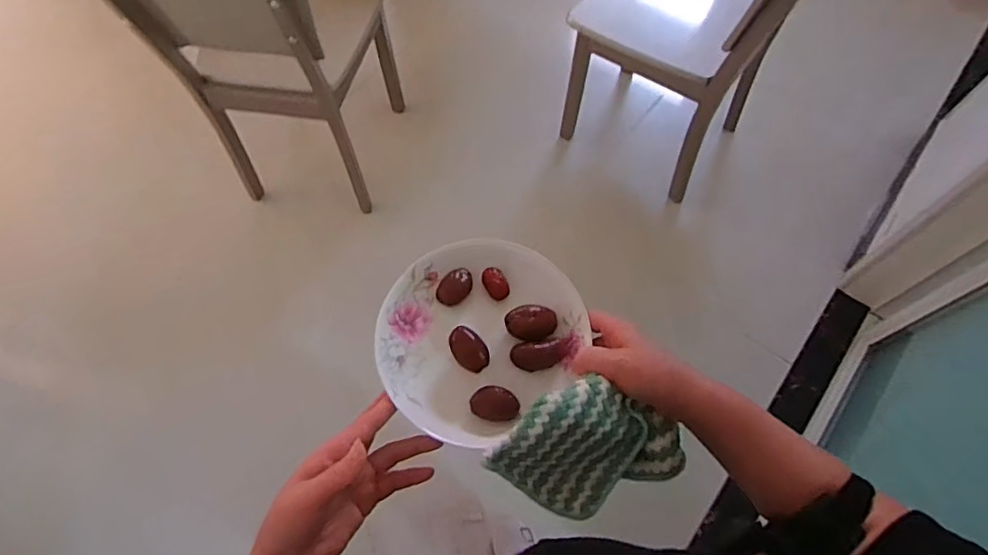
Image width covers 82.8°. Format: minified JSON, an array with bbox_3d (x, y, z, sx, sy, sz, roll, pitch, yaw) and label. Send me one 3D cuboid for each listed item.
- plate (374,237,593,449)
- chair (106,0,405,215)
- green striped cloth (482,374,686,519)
[{"bbox_3d":[-0.014,0.046,0.475,0.167,0.025,0.152,0,68,0],"label":"plate"},{"bbox_3d":[-0.496,-0.544,1.249,0.396,0.771,0.377,5,68,3],"label":"chair"},{"bbox_3d":[0.070,0.131,0.419,0.135,0.024,0.100,32,97,-26],"label":"green striped cloth"}]

